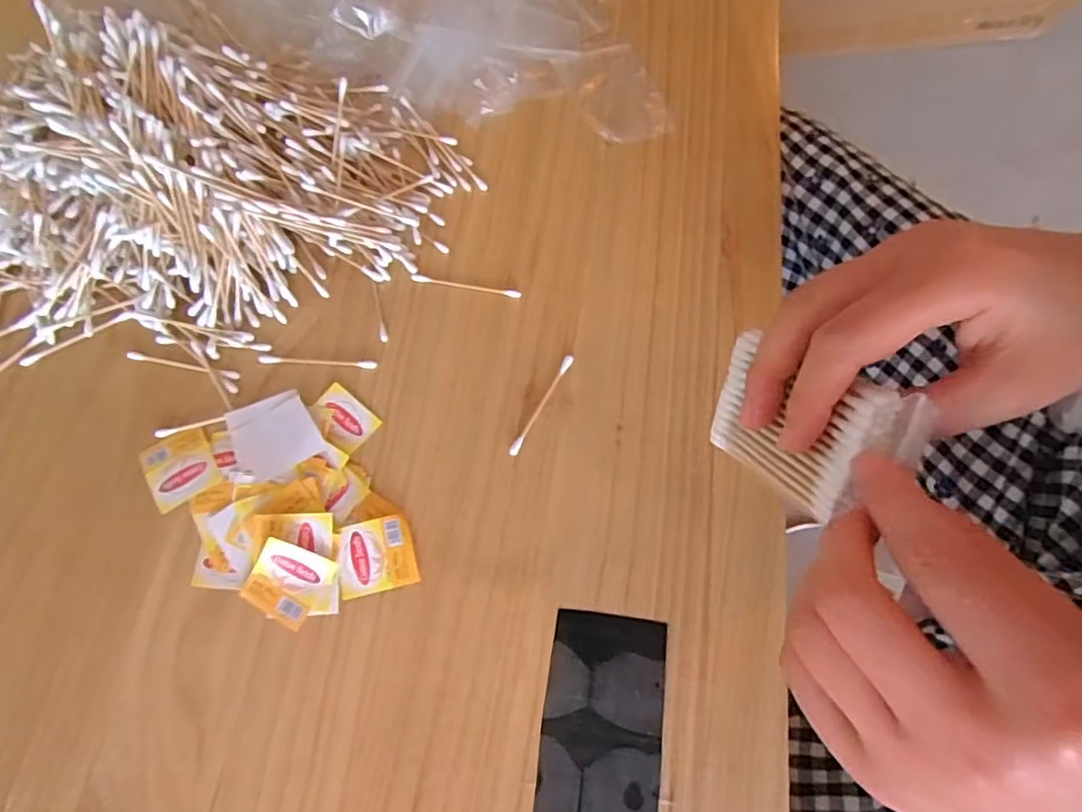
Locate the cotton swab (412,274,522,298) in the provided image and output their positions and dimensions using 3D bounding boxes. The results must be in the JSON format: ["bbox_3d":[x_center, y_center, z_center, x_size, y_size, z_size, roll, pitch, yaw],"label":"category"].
[{"bbox_3d":[-0.048,-0.078,0.394,0.072,0.004,0.006,11,72,3],"label":"cotton swab"}]

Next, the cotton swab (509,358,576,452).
[{"bbox_3d":[0.000,-0.002,0.368,0.005,0.004,0.072,29,74,8],"label":"cotton swab"}]

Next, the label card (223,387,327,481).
[{"bbox_3d":[-0.157,0.017,0.357,0.051,0.004,0.048,-18,70,-6],"label":"label card"}]

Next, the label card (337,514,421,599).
[{"bbox_3d":[-0.092,0.082,0.338,0.042,0.005,0.038,-12,73,-5],"label":"label card"}]

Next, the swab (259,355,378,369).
[{"bbox_3d":[-0.137,-0.028,0.374,0.073,0.004,0.006,3,72,0],"label":"swab"}]

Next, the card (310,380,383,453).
[{"bbox_3d":[-0.119,0.007,0.365,0.039,0.004,0.027,39,76,11],"label":"card"}]

